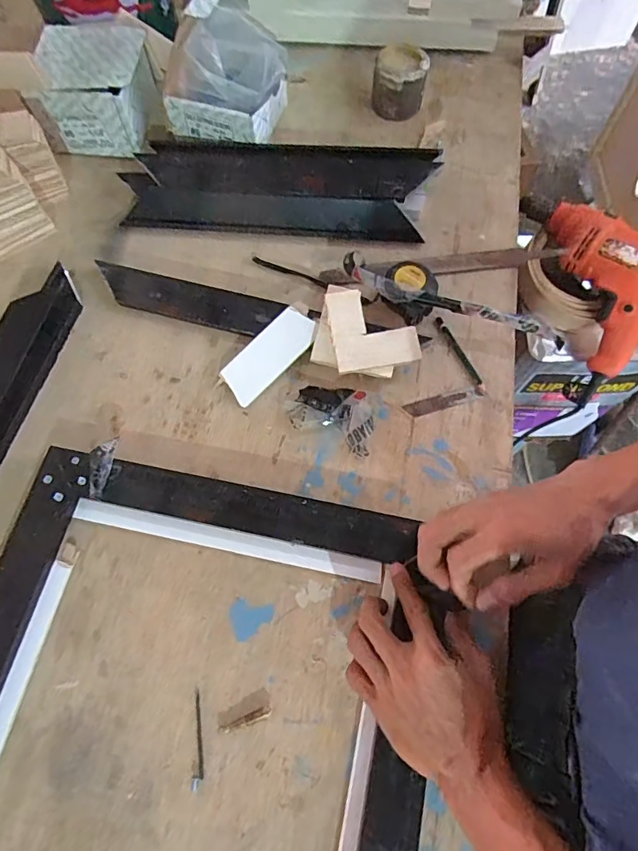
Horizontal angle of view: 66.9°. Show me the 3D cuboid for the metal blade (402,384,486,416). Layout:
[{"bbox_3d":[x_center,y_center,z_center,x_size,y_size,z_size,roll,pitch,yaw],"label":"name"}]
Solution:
[{"bbox_3d":[0.140,-0.028,0.537,0.091,0.004,0.016,-17,71,-4],"label":"metal blade"}]

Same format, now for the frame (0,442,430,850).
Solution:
[{"bbox_3d":[-0.123,0.266,0.408,0.424,0.027,0.450,13,69,5],"label":"frame"}]

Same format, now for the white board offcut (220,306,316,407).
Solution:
[{"bbox_3d":[-0.055,-0.080,0.541,0.118,0.004,0.048,-44,86,-6],"label":"white board offcut"}]

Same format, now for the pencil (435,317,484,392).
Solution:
[{"bbox_3d":[0.162,-0.083,0.552,0.008,0.007,0.100,-24,70,-9],"label":"pencil"}]

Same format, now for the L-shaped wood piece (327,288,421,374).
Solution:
[{"bbox_3d":[0.058,-0.109,0.528,0.090,0.006,0.093,-10,78,2],"label":"L-shaped wood piece"}]

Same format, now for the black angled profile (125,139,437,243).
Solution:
[{"bbox_3d":[-0.052,-0.309,0.620,0.378,0.048,0.122,5,69,2],"label":"black angled profile"}]

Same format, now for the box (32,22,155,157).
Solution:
[{"bbox_3d":[-0.290,-0.450,0.647,0.125,0.102,0.142,-5,69,-2],"label":"box"}]

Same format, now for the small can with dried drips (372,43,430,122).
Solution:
[{"bbox_3d":[0.114,-0.479,0.677,0.071,0.067,0.062,17,70,7],"label":"small can with dried drips"}]

